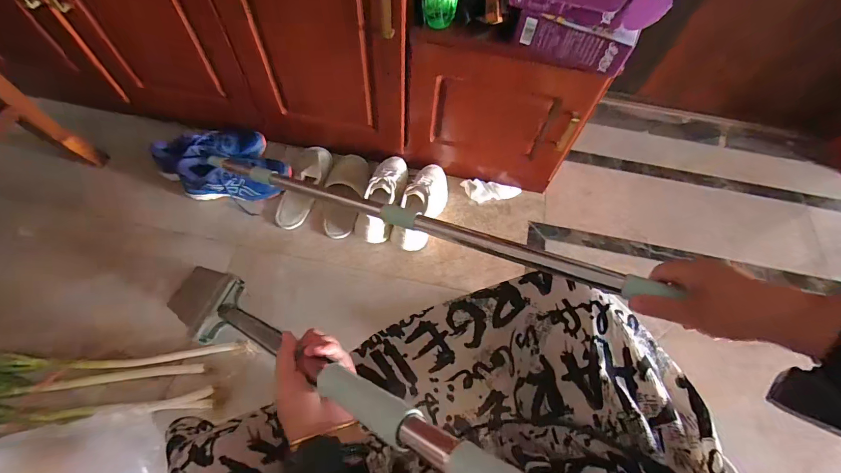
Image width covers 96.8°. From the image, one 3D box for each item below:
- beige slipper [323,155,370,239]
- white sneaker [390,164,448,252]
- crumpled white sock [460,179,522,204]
[{"bbox_3d":[-0.211,-0.125,1.046,0.116,0.052,0.263,5,62,4],"label":"beige slipper"},{"bbox_3d":[0.007,-0.091,1.019,0.099,0.124,0.263,17,63,11],"label":"white sneaker"},{"bbox_3d":[0.211,-0.139,1.105,0.170,0.032,0.067,2,61,3],"label":"crumpled white sock"}]

